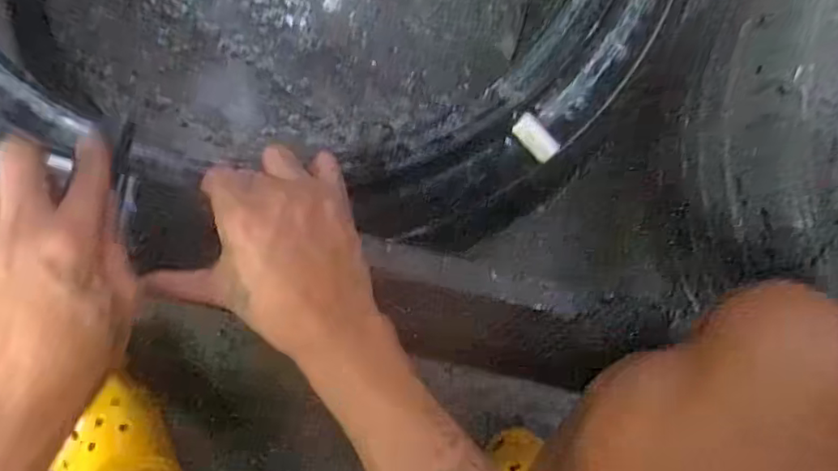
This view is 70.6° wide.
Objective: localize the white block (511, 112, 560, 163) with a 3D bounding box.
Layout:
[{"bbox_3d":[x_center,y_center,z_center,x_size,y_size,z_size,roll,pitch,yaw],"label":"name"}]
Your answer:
[{"bbox_3d":[0.080,-0.066,0.403,0.017,0.008,0.034,-40,93,-5],"label":"white block"}]

